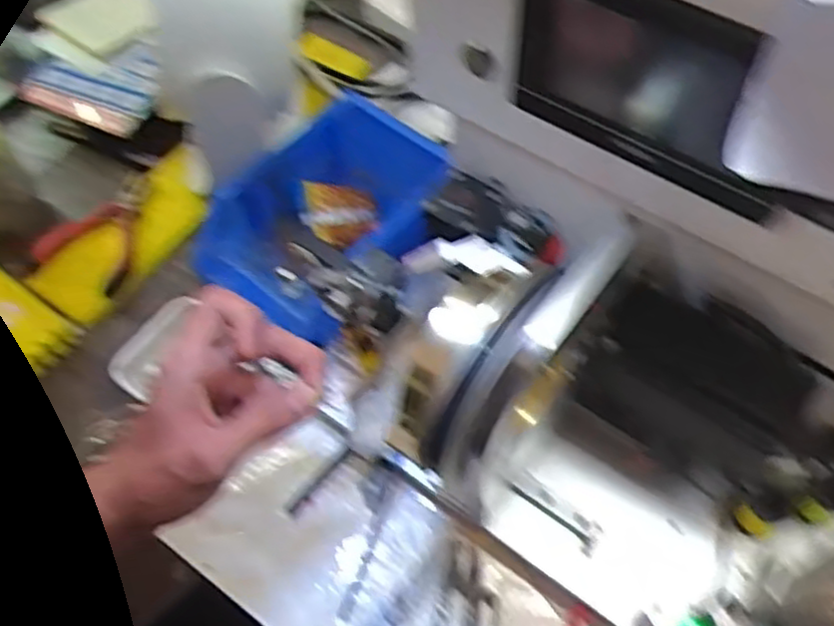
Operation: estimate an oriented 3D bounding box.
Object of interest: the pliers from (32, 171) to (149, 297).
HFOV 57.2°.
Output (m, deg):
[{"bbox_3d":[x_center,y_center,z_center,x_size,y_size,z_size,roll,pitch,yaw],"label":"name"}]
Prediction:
[{"bbox_3d":[-0.252,-0.074,0.639,0.086,0.023,0.112,22,63,15],"label":"pliers"}]

